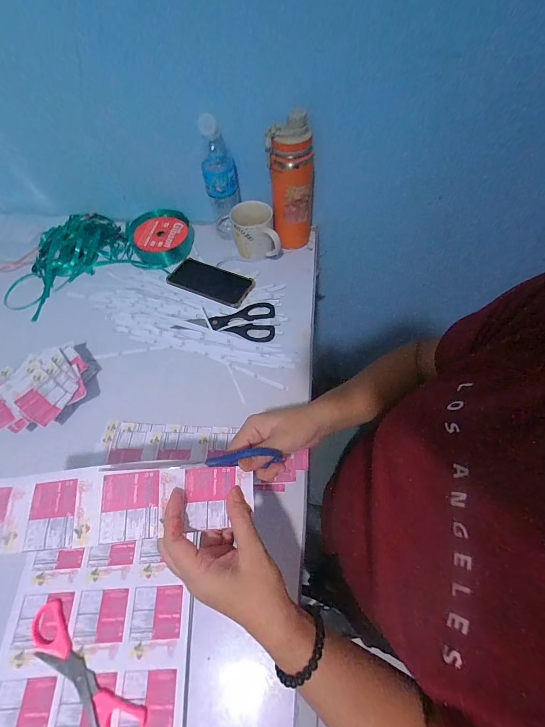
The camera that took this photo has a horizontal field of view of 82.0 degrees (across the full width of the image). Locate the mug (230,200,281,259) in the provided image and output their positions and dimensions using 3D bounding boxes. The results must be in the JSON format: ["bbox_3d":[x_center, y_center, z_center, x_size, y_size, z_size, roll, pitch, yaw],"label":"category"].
[{"bbox_3d":[-0.036,-0.270,0.643,0.088,0.089,0.088,-10,63,-3],"label":"mug"}]

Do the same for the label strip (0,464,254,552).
[{"bbox_3d":[-0.161,0.137,0.305,0.278,0.046,0.067,-5,61,-3],"label":"label strip"}]

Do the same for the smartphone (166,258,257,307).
[{"bbox_3d":[-0.128,-0.168,0.633,0.176,0.009,0.083,24,66,13],"label":"smartphone"}]

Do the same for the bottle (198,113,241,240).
[{"bbox_3d":[-0.100,-0.357,0.630,0.068,0.222,0.061,-11,63,-4],"label":"bottle"}]

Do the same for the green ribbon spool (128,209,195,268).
[{"bbox_3d":[-0.243,-0.277,0.682,0.131,0.045,0.128,-1,63,2],"label":"green ribbon spool"}]

